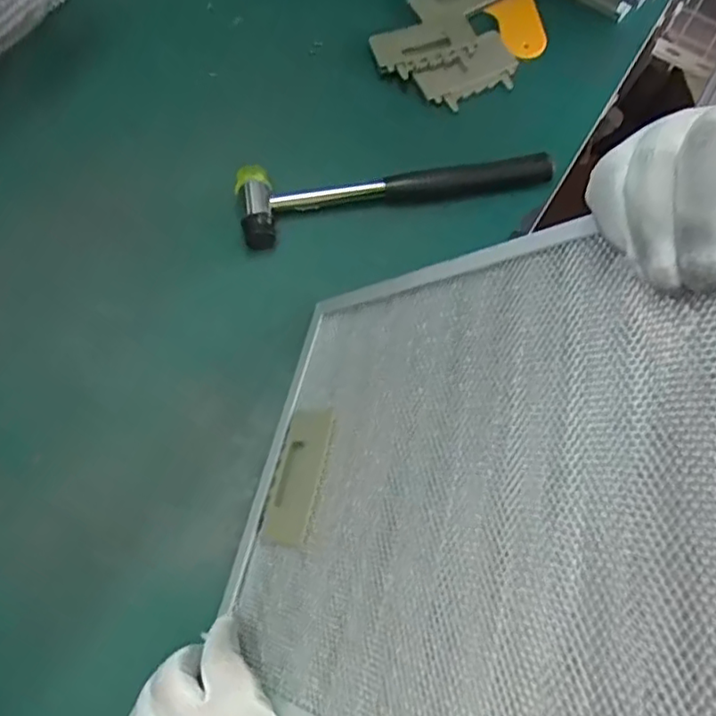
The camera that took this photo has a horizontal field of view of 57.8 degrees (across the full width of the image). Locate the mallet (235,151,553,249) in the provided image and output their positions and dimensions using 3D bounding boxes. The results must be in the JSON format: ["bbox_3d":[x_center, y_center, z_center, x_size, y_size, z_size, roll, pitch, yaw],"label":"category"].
[{"bbox_3d":[0.027,-0.137,0.505,0.240,0.029,0.057,-13,72,-5],"label":"mallet"}]

